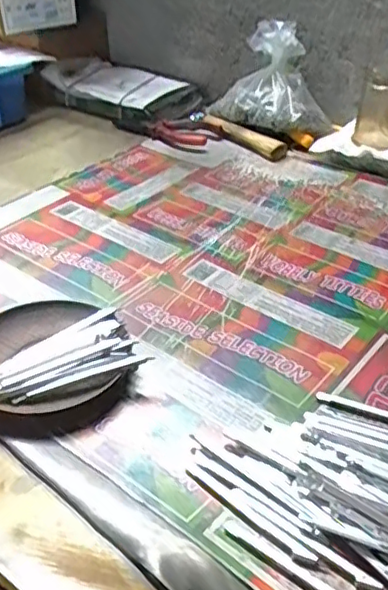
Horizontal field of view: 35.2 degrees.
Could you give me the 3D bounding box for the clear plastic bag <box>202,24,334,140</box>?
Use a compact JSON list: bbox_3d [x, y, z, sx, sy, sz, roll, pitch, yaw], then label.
[{"bbox_3d":[0.097,-0.254,0.739,0.155,0.121,0.072,22,43,28],"label":"clear plastic bag"}]

